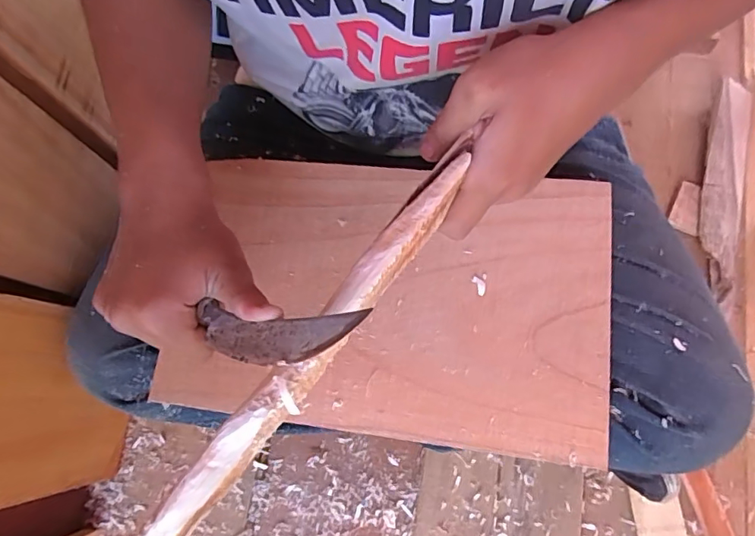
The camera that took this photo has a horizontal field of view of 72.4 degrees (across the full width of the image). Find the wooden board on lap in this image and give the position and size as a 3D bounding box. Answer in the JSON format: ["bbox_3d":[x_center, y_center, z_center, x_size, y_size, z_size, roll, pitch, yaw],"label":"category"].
[{"bbox_3d":[0.008,0.020,0.385,0.313,0.011,0.199,6,76,9],"label":"wooden board on lap"}]

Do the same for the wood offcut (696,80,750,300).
[{"bbox_3d":[0.416,-0.100,0.617,0.049,0.016,0.269,13,78,4],"label":"wood offcut"}]

